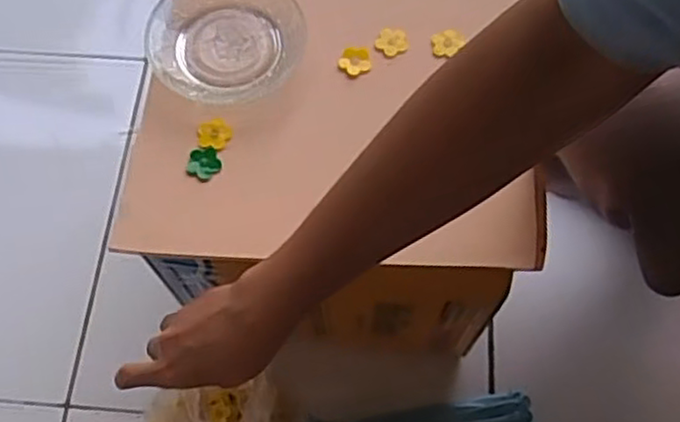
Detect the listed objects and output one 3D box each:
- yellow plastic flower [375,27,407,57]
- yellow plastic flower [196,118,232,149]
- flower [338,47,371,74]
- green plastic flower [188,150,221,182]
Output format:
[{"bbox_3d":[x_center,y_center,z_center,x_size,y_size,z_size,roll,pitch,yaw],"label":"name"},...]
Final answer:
[{"bbox_3d":[0.038,-0.125,0.513,0.022,0.010,0.018,6,67,5],"label":"yellow plastic flower"},{"bbox_3d":[-0.089,-0.054,0.490,0.023,0.008,0.019,-10,66,-3],"label":"yellow plastic flower"},{"bbox_3d":[0.010,-0.110,0.508,0.022,0.007,0.018,-18,67,-6],"label":"flower"},{"bbox_3d":[-0.094,-0.032,0.478,0.022,0.006,0.023,-1,66,2],"label":"green plastic flower"}]

